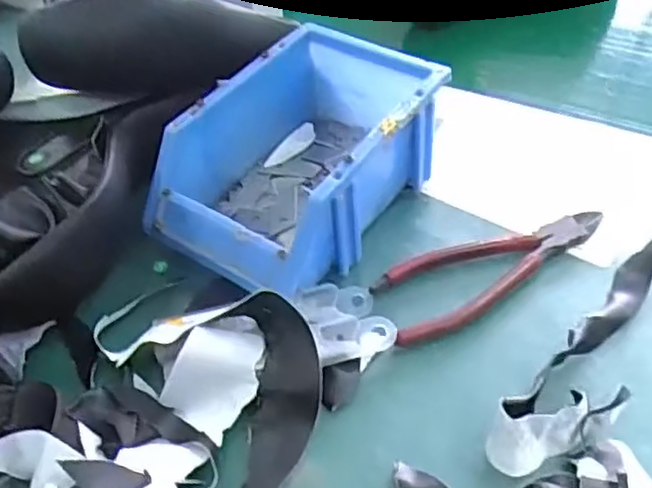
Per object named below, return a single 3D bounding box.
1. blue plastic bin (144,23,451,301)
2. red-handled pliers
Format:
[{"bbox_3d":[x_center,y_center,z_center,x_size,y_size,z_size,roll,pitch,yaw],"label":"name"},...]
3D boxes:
[{"bbox_3d":[-0.016,-0.053,0.431,0.116,0.069,0.169,26,55,26],"label":"blue plastic bin"},{"bbox_3d":[0.103,0.016,0.408,0.149,0.014,0.053,-18,48,-10],"label":"red-handled pliers"}]

